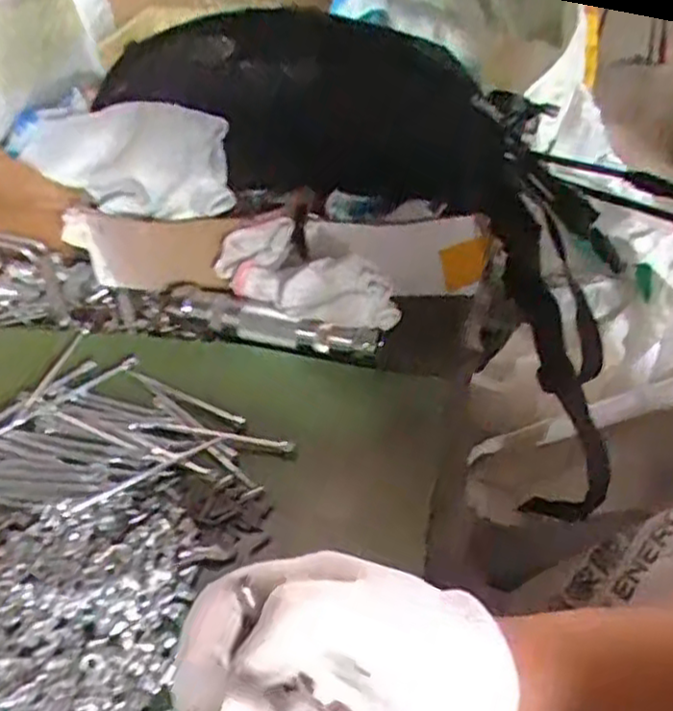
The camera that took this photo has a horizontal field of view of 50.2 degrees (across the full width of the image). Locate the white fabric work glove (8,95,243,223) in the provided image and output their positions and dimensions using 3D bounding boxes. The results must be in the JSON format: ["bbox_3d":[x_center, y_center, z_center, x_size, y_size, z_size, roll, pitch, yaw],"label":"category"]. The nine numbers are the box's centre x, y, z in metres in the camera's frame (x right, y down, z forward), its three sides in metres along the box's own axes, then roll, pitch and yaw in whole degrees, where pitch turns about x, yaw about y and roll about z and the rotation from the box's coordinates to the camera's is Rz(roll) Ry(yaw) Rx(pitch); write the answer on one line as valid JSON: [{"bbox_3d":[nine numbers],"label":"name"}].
[{"bbox_3d":[-0.132,-0.118,0.460,0.125,0.079,0.033,1,41,4],"label":"white fabric work glove"}]

